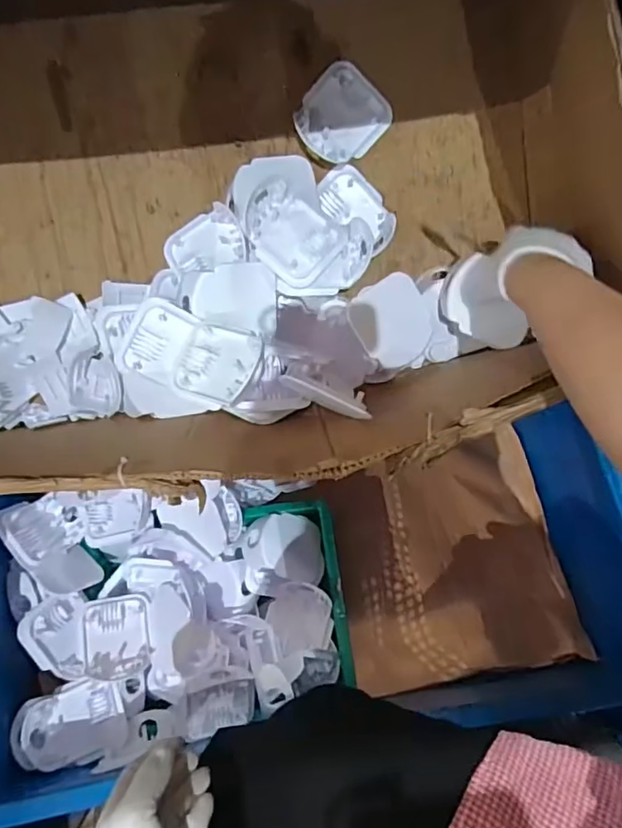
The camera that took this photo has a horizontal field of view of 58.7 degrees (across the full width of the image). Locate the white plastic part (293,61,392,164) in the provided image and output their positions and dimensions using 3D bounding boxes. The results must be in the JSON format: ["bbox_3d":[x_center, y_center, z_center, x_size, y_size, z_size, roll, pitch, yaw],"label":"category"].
[{"bbox_3d":[0.034,-0.327,0.609,0.087,0.020,0.094,42,93,-10],"label":"white plastic part"}]

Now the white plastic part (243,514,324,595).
[{"bbox_3d":[-0.039,0.188,0.758,0.107,0.044,0.100,-7,69,-4],"label":"white plastic part"}]

